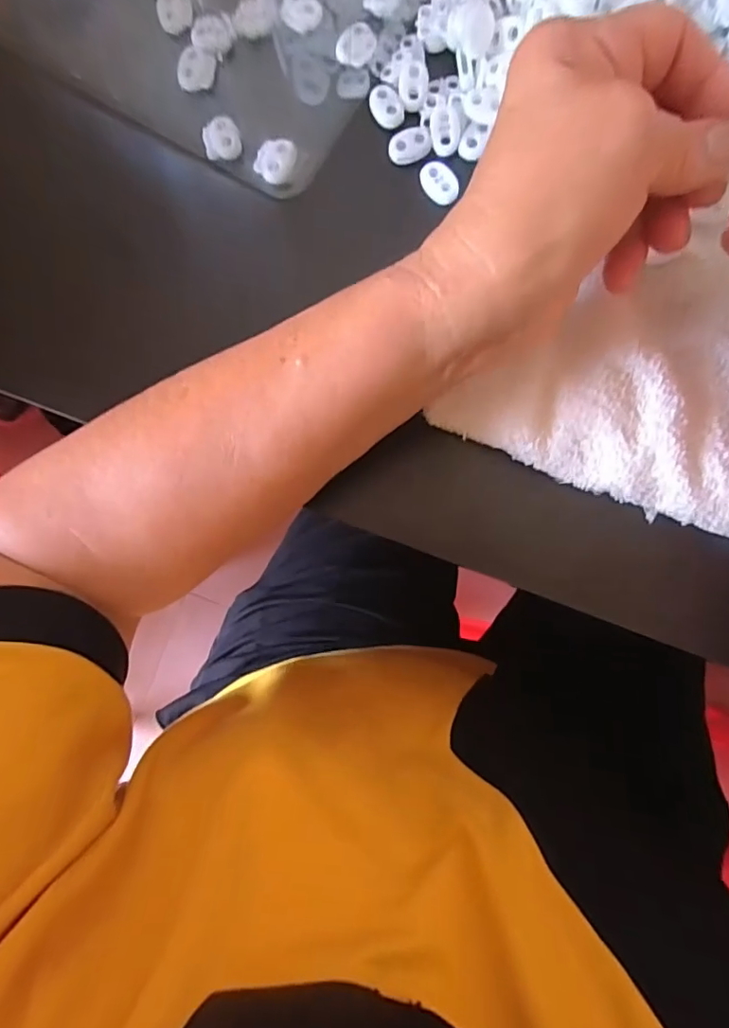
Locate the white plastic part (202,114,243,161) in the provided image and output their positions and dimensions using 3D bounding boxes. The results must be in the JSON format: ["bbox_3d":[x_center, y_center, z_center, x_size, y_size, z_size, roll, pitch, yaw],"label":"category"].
[{"bbox_3d":[-0.075,-0.198,0.283,0.019,0.010,0.022,-21,83,1],"label":"white plastic part"}]

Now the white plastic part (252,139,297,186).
[{"bbox_3d":[-0.047,-0.186,0.282,0.020,0.008,0.022,0,84,3],"label":"white plastic part"}]

